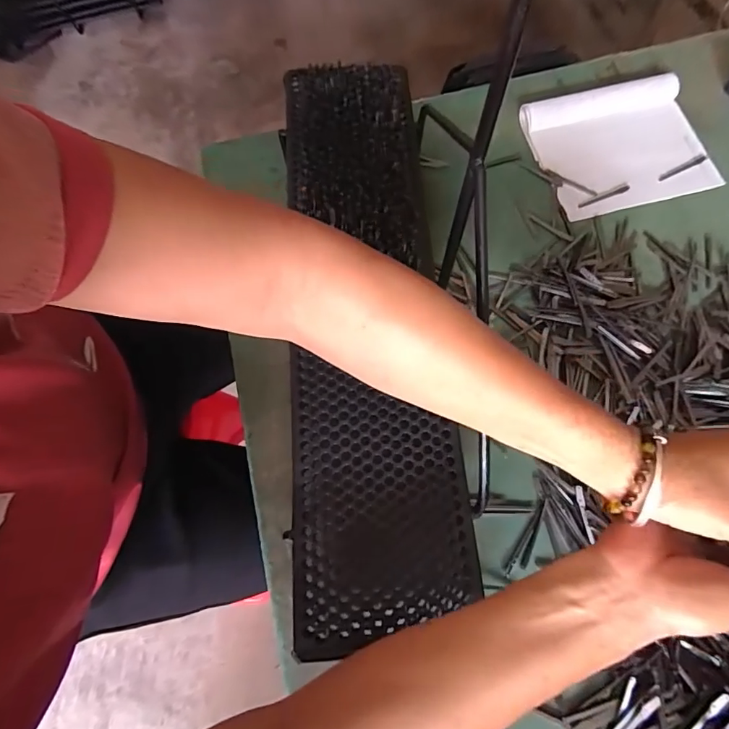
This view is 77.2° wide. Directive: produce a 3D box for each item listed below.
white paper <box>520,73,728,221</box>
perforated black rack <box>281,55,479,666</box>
[{"bbox_3d":[0.310,-0.266,0.552,0.191,0.024,0.161,-13,69,-2],"label":"white paper"},{"bbox_3d":[-0.001,-0.063,0.433,0.140,0.034,0.574,-5,69,1],"label":"perforated black rack"}]

